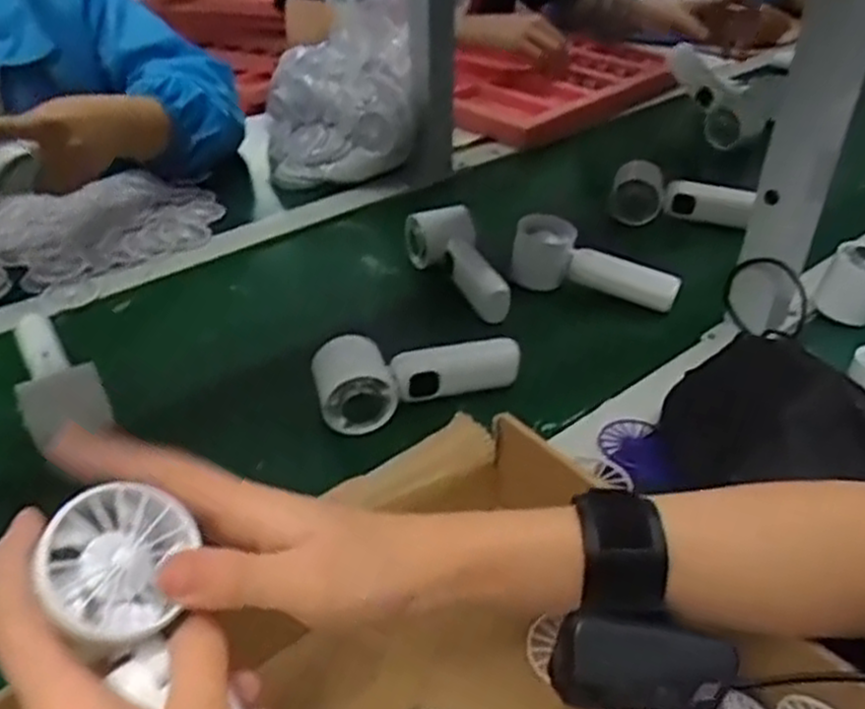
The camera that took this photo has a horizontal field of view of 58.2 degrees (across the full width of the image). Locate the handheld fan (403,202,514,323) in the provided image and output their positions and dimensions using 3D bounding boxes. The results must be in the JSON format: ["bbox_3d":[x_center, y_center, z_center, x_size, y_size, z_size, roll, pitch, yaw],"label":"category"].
[{"bbox_3d":[0.030,-0.085,0.732,0.051,0.063,0.152,-17,48,-24],"label":"handheld fan"}]

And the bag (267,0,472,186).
[{"bbox_3d":[-0.097,-0.345,0.897,0.219,0.248,0.174,15,39,18],"label":"bag"}]

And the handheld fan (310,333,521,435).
[{"bbox_3d":[-0.015,0.017,0.605,0.156,0.060,0.060,-14,39,-19],"label":"handheld fan"}]

